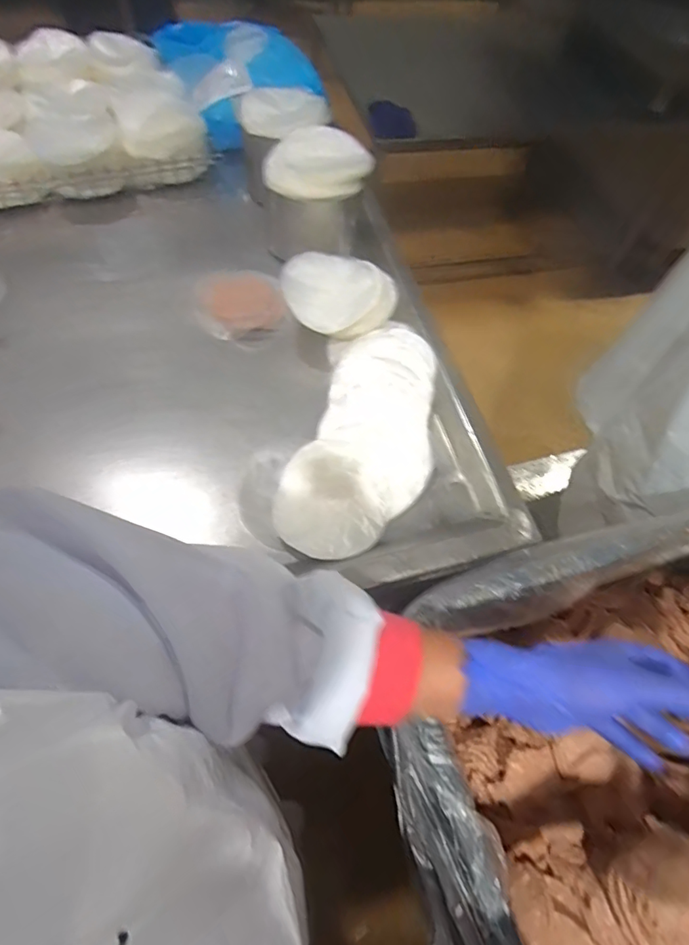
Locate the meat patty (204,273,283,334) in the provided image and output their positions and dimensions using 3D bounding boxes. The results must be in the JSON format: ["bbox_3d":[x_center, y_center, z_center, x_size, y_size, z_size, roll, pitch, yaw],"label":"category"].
[{"bbox_3d":[-0.143,-0.242,0.705,0.100,0.009,0.106,-16,64,-13],"label":"meat patty"}]

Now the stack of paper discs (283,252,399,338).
[{"bbox_3d":[-0.004,-0.240,0.677,0.157,0.060,0.118,-9,62,-9],"label":"stack of paper discs"}]

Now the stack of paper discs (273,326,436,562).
[{"bbox_3d":[0.036,-0.054,0.591,0.152,0.041,0.336,21,62,7],"label":"stack of paper discs"}]

